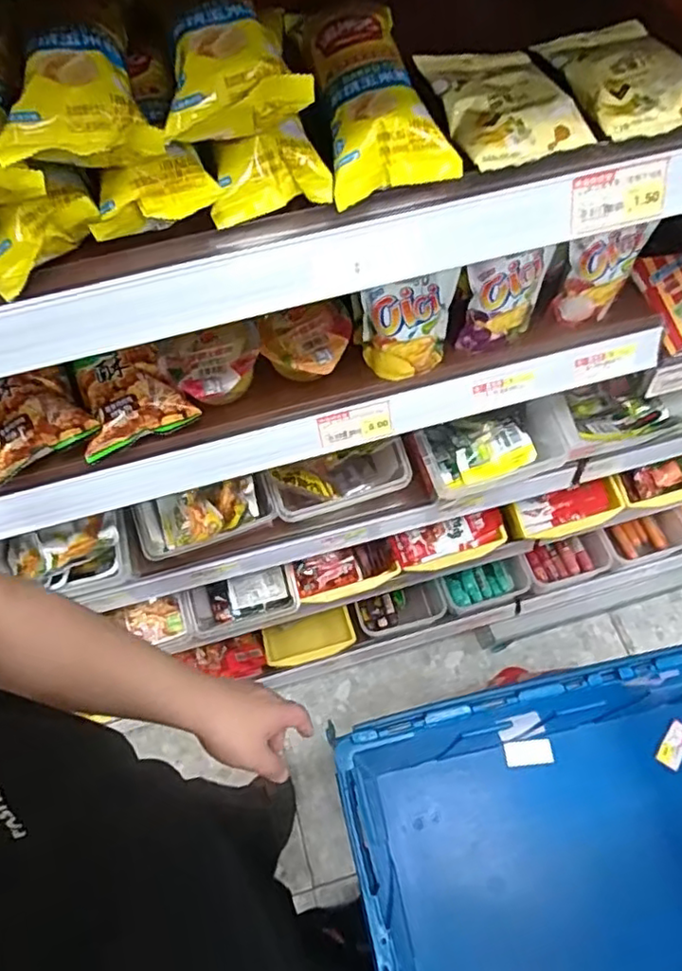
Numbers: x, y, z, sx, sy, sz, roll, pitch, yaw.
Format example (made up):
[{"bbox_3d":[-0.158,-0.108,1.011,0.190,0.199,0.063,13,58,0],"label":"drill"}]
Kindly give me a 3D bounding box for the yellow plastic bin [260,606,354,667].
[{"bbox_3d":[-0.062,0.295,1.189,0.171,0.040,0.074,-14,65,-5],"label":"yellow plastic bin"}]

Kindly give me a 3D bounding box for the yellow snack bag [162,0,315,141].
[{"bbox_3d":[-0.062,-0.226,0.341,0.076,0.042,0.064,-15,65,-5],"label":"yellow snack bag"}]

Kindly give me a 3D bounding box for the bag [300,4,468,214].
[{"bbox_3d":[0.021,-0.267,0.412,0.073,0.035,0.179,-8,64,-2],"label":"bag"}]

